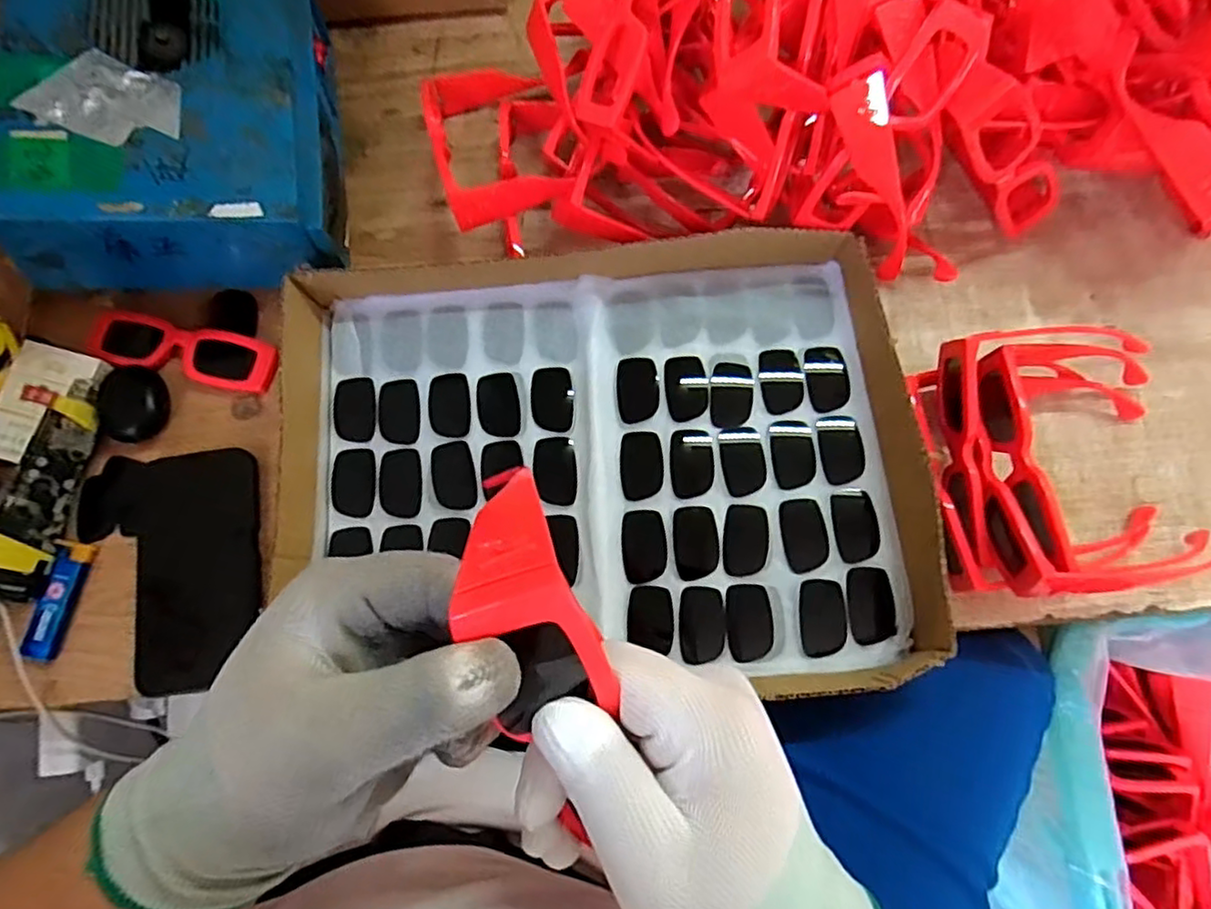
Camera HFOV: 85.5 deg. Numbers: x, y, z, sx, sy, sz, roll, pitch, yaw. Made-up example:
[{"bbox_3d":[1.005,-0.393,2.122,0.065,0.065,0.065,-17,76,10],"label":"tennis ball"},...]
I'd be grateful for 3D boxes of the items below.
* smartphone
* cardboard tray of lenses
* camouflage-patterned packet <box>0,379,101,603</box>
[{"bbox_3d":[-0.289,0.081,0.468,0.086,0.012,0.162,-8,80,-6],"label":"smartphone"},{"bbox_3d":[-0.002,0.010,0.453,0.411,0.061,0.307,-5,76,0],"label":"cardboard tray of lenses"},{"bbox_3d":[-0.398,0.023,0.466,0.018,0.038,0.155,3,75,29],"label":"camouflage-patterned packet"}]

